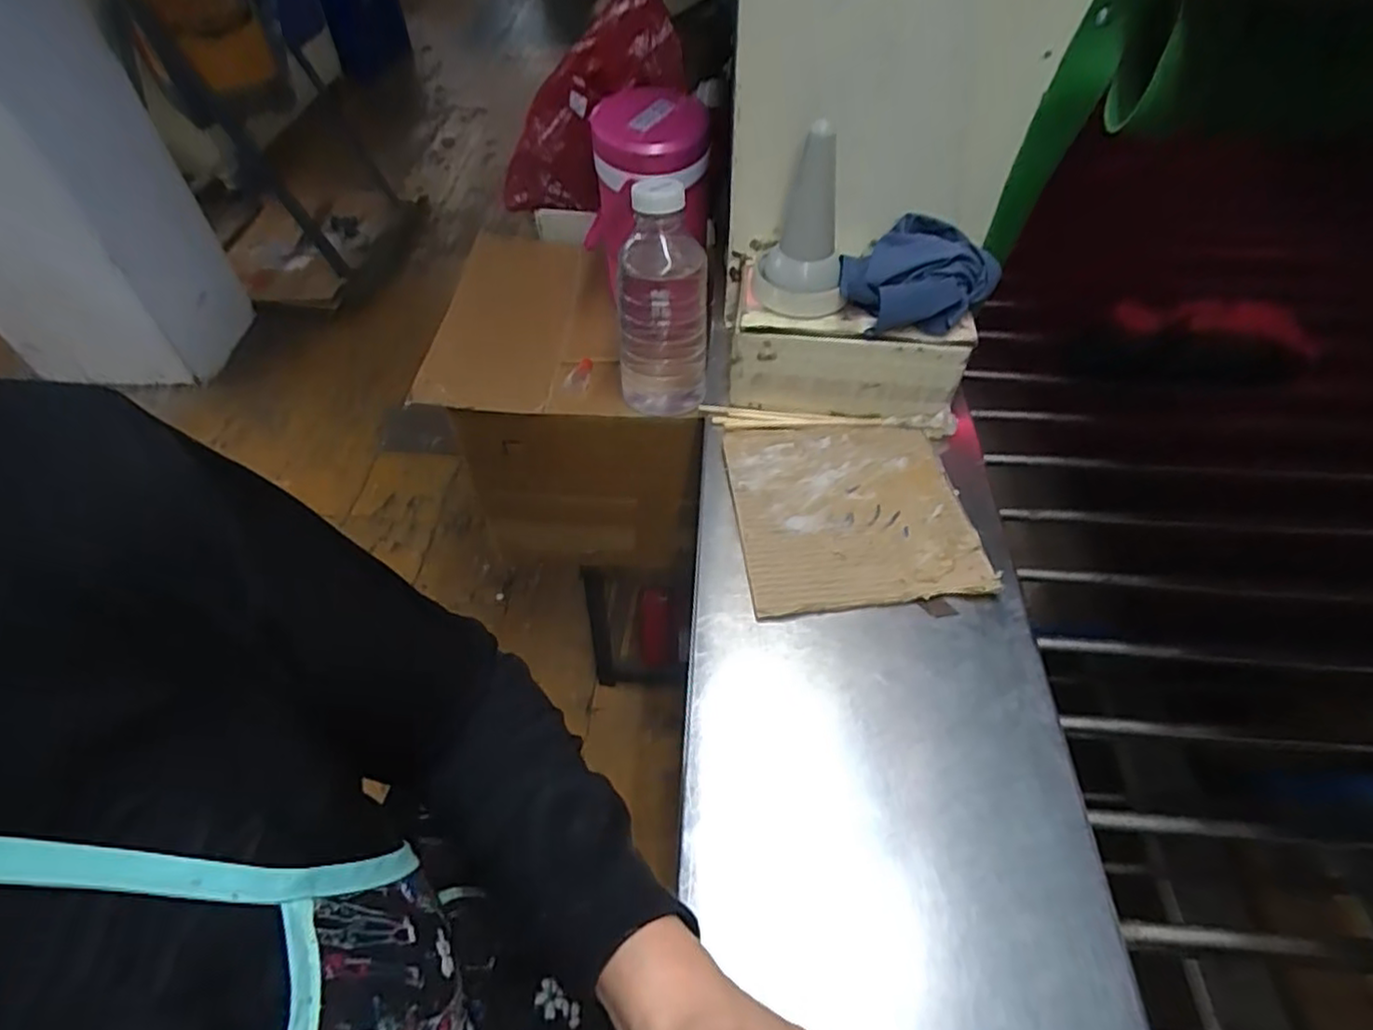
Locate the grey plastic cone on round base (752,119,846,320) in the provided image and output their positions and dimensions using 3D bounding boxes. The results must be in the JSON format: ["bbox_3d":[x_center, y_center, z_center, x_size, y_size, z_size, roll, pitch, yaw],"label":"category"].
[{"bbox_3d":[0.097,-0.235,0.549,0.072,0.121,0.094,9,52,6],"label":"grey plastic cone on round base"}]

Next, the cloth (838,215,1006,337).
[{"bbox_3d":[0.189,-0.196,0.567,0.113,0.048,0.101,-28,57,-21],"label":"cloth"}]

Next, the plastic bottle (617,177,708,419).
[{"bbox_3d":[-0.023,-0.204,0.690,0.089,0.208,0.085,-3,51,-3],"label":"plastic bottle"}]

